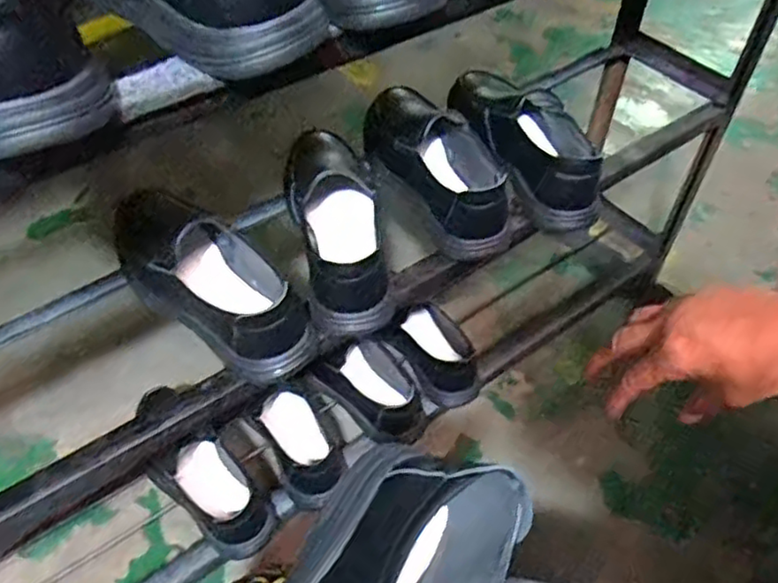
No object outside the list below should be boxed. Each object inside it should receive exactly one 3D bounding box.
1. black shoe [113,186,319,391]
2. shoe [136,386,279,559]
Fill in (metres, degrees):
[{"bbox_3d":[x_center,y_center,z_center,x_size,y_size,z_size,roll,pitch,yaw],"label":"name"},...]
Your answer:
[{"bbox_3d":[-0.174,-0.008,0.638,0.243,0.071,0.095,35,59,26],"label":"black shoe"},{"bbox_3d":[-0.249,0.229,0.853,0.257,0.109,0.084,36,60,26],"label":"shoe"}]

